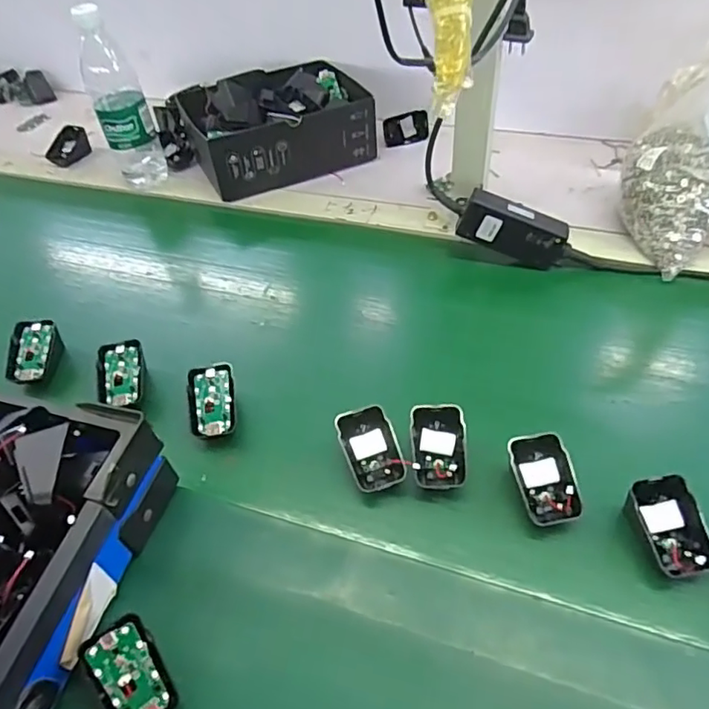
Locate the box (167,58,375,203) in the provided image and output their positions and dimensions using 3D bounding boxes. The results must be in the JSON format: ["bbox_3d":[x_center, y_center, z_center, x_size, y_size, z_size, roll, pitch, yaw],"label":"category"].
[{"bbox_3d":[-0.108,-0.331,0.832,0.244,0.104,0.190,-22,49,-15],"label":"box"}]

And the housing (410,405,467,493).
[{"bbox_3d":[0.072,0.077,0.479,0.043,0.019,0.071,-3,77,4],"label":"housing"}]

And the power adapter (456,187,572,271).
[{"bbox_3d":[0.178,-0.135,0.635,0.120,0.055,0.033,23,50,-2],"label":"power adapter"}]

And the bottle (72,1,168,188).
[{"bbox_3d":[-0.311,-0.329,0.762,0.066,0.225,0.053,-20,48,-13],"label":"bottle"}]

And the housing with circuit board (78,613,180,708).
[{"bbox_3d":[-0.147,0.210,0.373,0.043,0.013,0.068,-27,86,-28],"label":"housing with circuit board"}]

